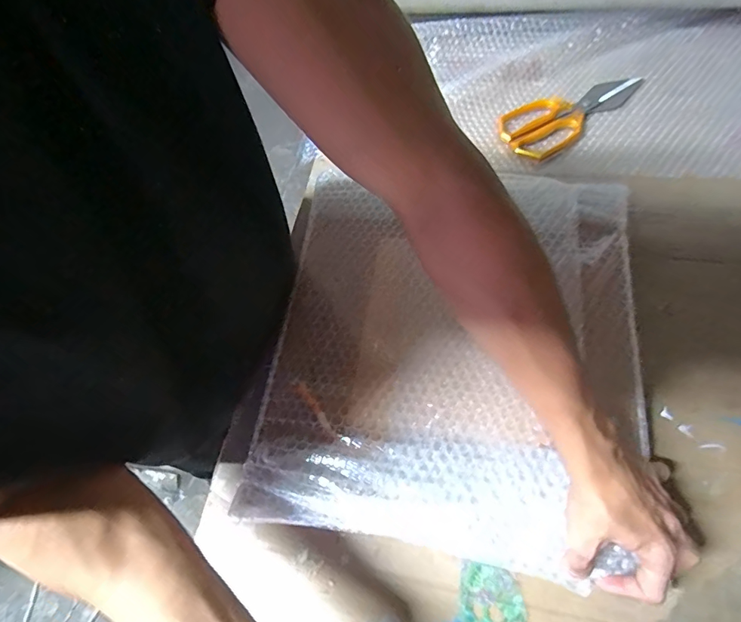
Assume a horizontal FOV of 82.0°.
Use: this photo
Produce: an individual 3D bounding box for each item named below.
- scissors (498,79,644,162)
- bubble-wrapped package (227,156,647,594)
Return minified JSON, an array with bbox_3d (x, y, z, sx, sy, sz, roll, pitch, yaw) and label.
[{"bbox_3d":[0.289,-0.286,0.613,0.196,0.015,0.100,-25,62,6],"label":"scissors"},{"bbox_3d":[0.070,0.020,0.452,0.352,0.042,0.406,5,62,7],"label":"bubble-wrapped package"}]

